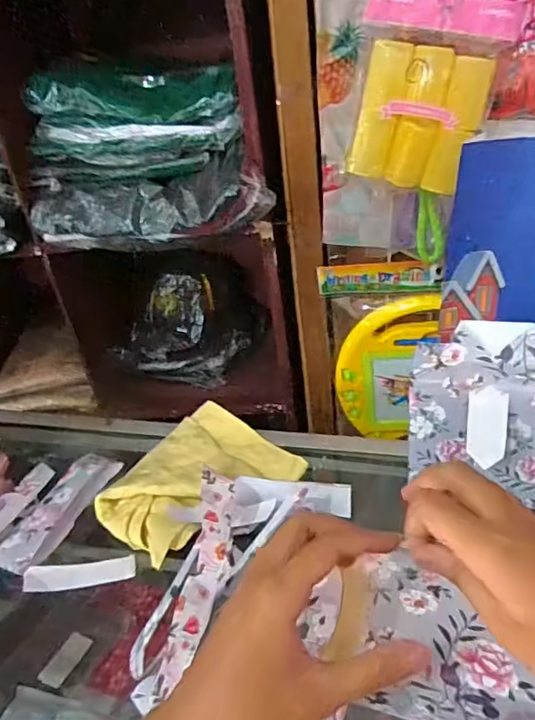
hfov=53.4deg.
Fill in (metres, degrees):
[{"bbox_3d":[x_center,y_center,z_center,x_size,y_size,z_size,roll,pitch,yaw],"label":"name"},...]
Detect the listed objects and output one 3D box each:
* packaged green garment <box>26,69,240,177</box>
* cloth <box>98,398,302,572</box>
[{"bbox_3d":[-0.173,-0.327,0.722,0.286,0.116,0.107,2,34,15],"label":"packaged green garment"},{"bbox_3d":[-0.077,0.123,0.566,0.159,0.024,0.192,22,43,37],"label":"cloth"}]

